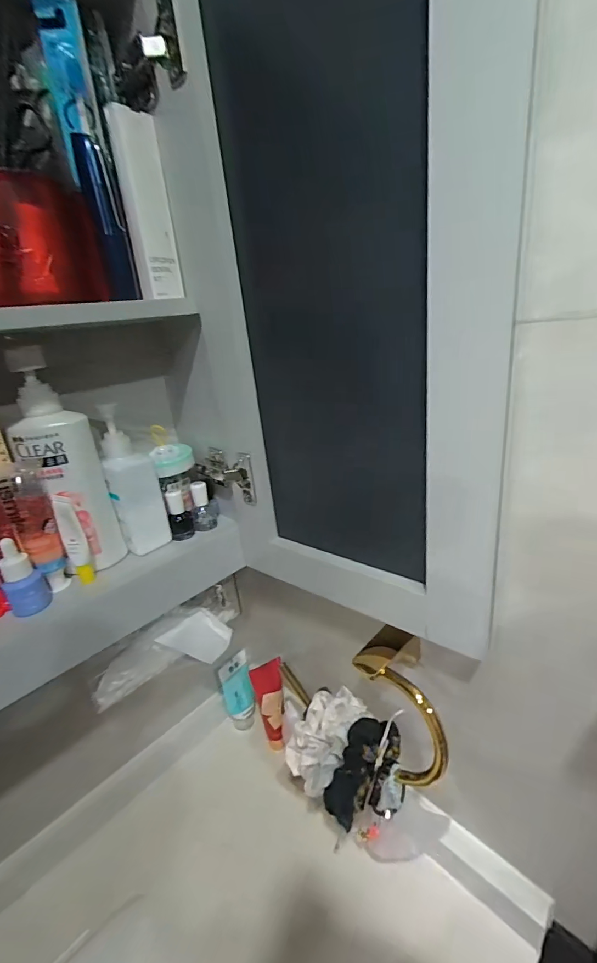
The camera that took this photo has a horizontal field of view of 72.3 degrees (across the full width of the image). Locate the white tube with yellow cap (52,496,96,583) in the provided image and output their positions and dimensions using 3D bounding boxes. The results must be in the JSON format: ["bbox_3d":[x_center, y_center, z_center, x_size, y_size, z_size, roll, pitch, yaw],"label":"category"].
[{"bbox_3d":[-0.230,0.063,0.424,0.019,0.102,0.018,-18,24,-28],"label":"white tube with yellow cap"}]

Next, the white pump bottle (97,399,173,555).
[{"bbox_3d":[-0.189,0.002,0.469,0.053,0.158,0.044,-14,22,-20],"label":"white pump bottle"}]

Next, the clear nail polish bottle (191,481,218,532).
[{"bbox_3d":[-0.122,0.033,0.521,0.022,0.068,0.030,-7,21,-1],"label":"clear nail polish bottle"}]

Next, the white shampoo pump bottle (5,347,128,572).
[{"bbox_3d":[-0.244,-0.015,0.426,0.050,0.222,0.061,5,24,27],"label":"white shampoo pump bottle"}]

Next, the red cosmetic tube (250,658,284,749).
[{"bbox_3d":[-0.041,0.351,0.642,0.045,0.149,0.033,-9,21,-6],"label":"red cosmetic tube"}]

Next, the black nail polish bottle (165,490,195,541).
[{"bbox_3d":[-0.146,0.041,0.503,0.028,0.056,0.024,-12,22,-15],"label":"black nail polish bottle"}]

